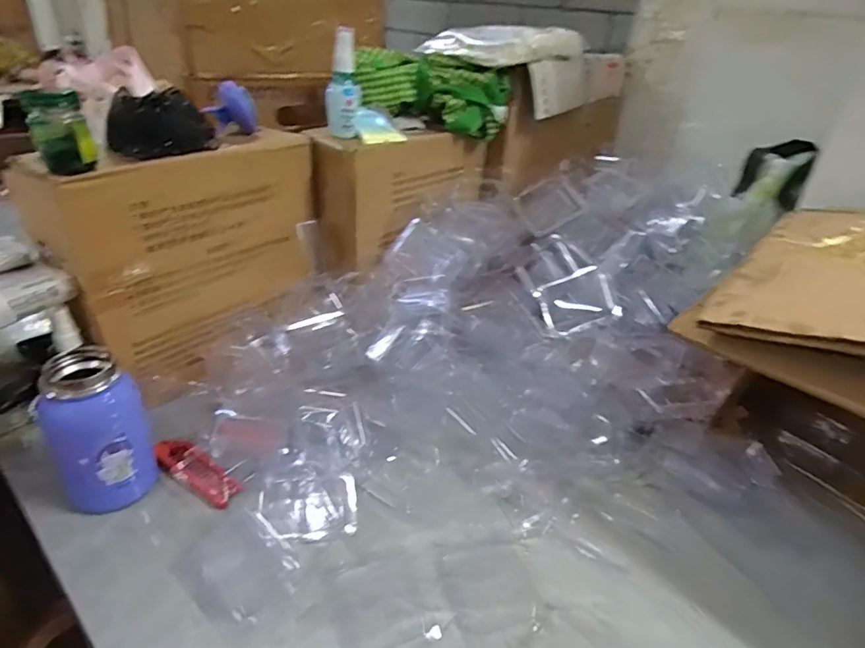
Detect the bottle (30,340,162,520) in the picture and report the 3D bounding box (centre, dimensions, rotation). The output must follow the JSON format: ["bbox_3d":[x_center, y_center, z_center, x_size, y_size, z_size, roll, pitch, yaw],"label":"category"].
[{"bbox_3d":[-0.295,0.098,0.463,0.074,0.137,0.065,-21,40,-36],"label":"bottle"}]

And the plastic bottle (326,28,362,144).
[{"bbox_3d":[-0.107,-0.289,0.630,0.040,0.116,0.031,1,31,-8],"label":"plastic bottle"}]

